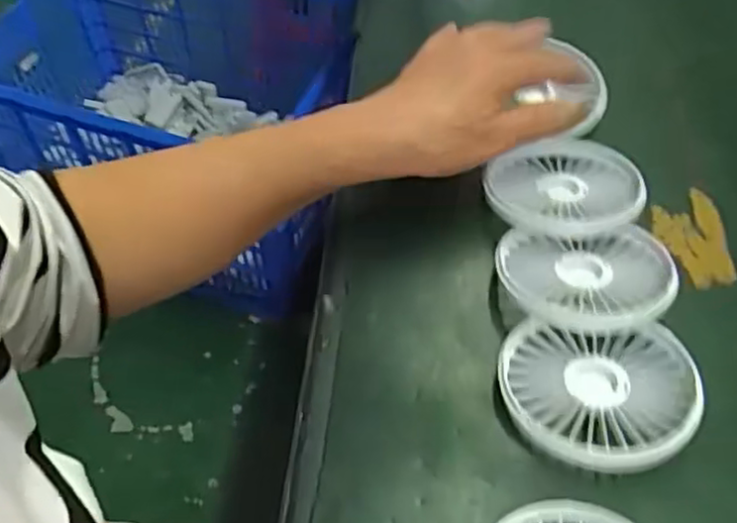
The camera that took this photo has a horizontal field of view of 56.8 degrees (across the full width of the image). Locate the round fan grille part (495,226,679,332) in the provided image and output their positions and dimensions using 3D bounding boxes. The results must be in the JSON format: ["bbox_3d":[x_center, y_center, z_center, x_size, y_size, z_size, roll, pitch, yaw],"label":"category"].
[{"bbox_3d":[0.112,0.009,0.354,0.086,0.020,0.073,-1,36,7],"label":"round fan grille part"}]

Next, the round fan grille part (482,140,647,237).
[{"bbox_3d":[0.114,-0.044,0.402,0.087,0.013,0.085,1,38,12],"label":"round fan grille part"}]

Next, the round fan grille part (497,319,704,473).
[{"bbox_3d":[0.106,0.061,0.316,0.085,0.022,0.075,8,53,5],"label":"round fan grille part"}]

